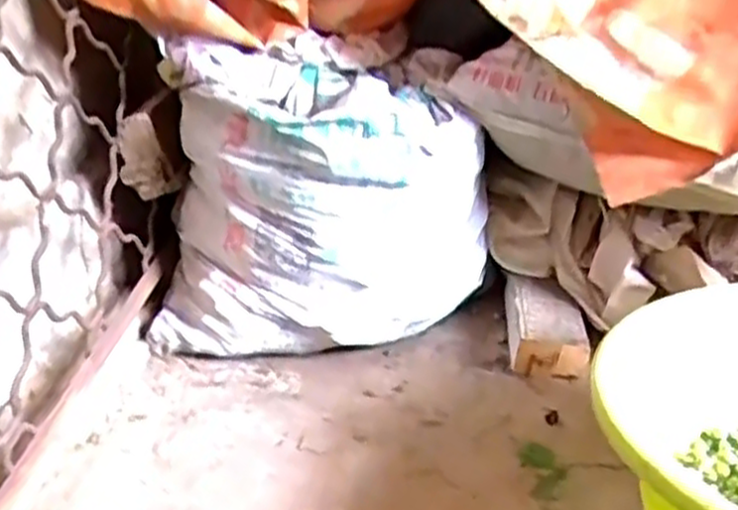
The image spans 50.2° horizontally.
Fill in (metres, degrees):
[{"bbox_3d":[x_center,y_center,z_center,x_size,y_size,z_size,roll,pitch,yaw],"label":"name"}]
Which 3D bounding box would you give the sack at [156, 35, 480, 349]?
[{"bbox_3d":[-0.066,-0.076,1.030,0.413,0.366,0.248,4,22,20],"label":"sack"}]

